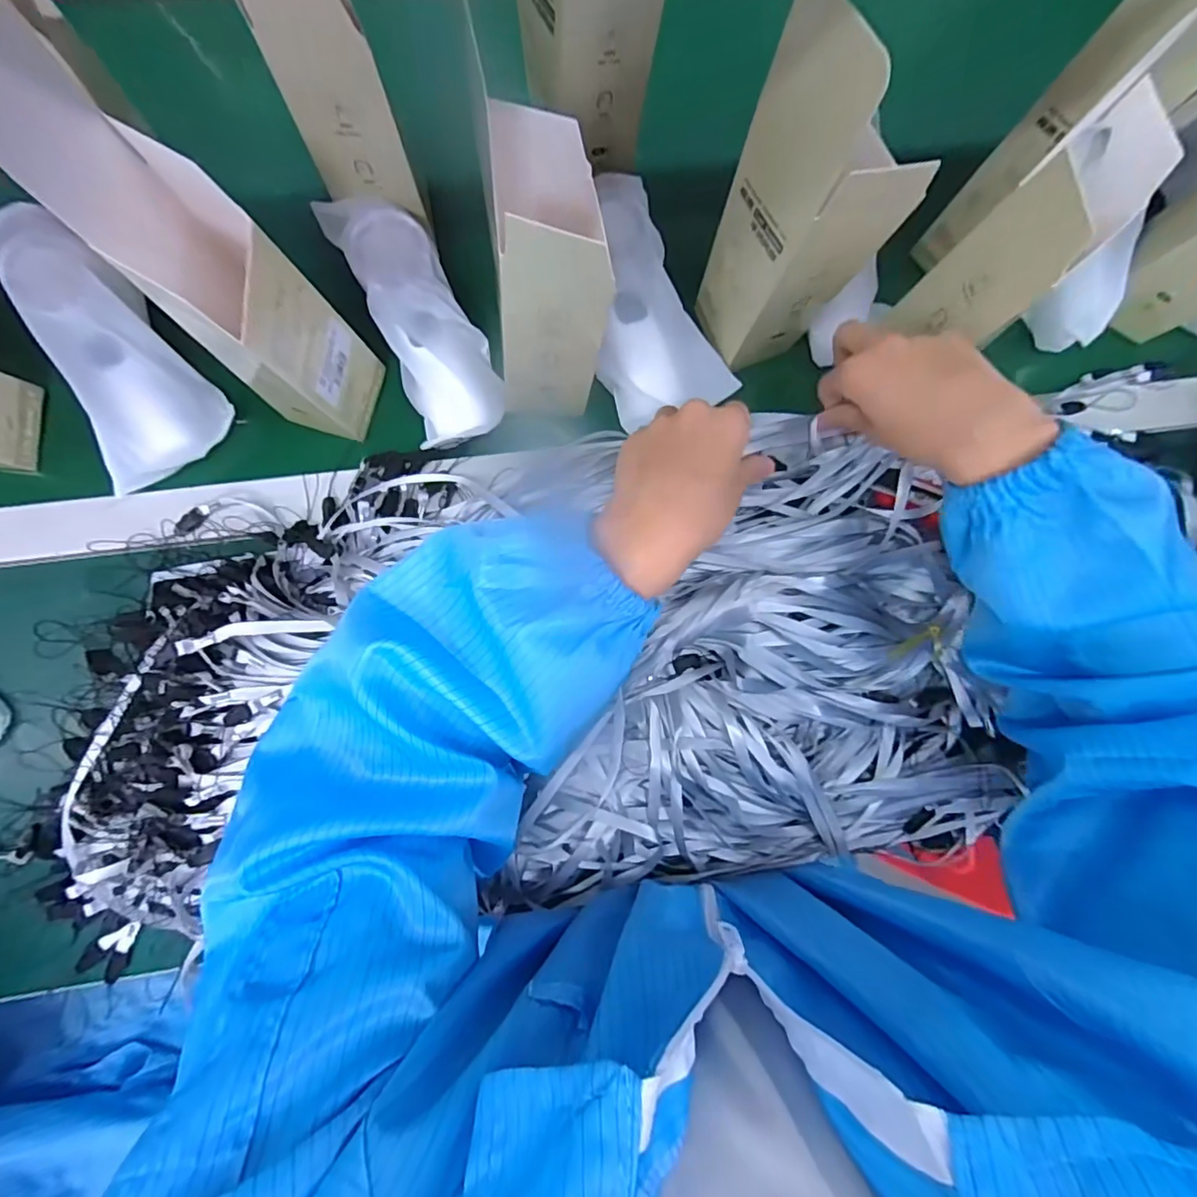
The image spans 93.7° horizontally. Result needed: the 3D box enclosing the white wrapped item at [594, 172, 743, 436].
[{"bbox_3d":[0.032,-0.216,0.410,0.089,0.050,0.154,-24,87,-4],"label":"white wrapped item"}]

